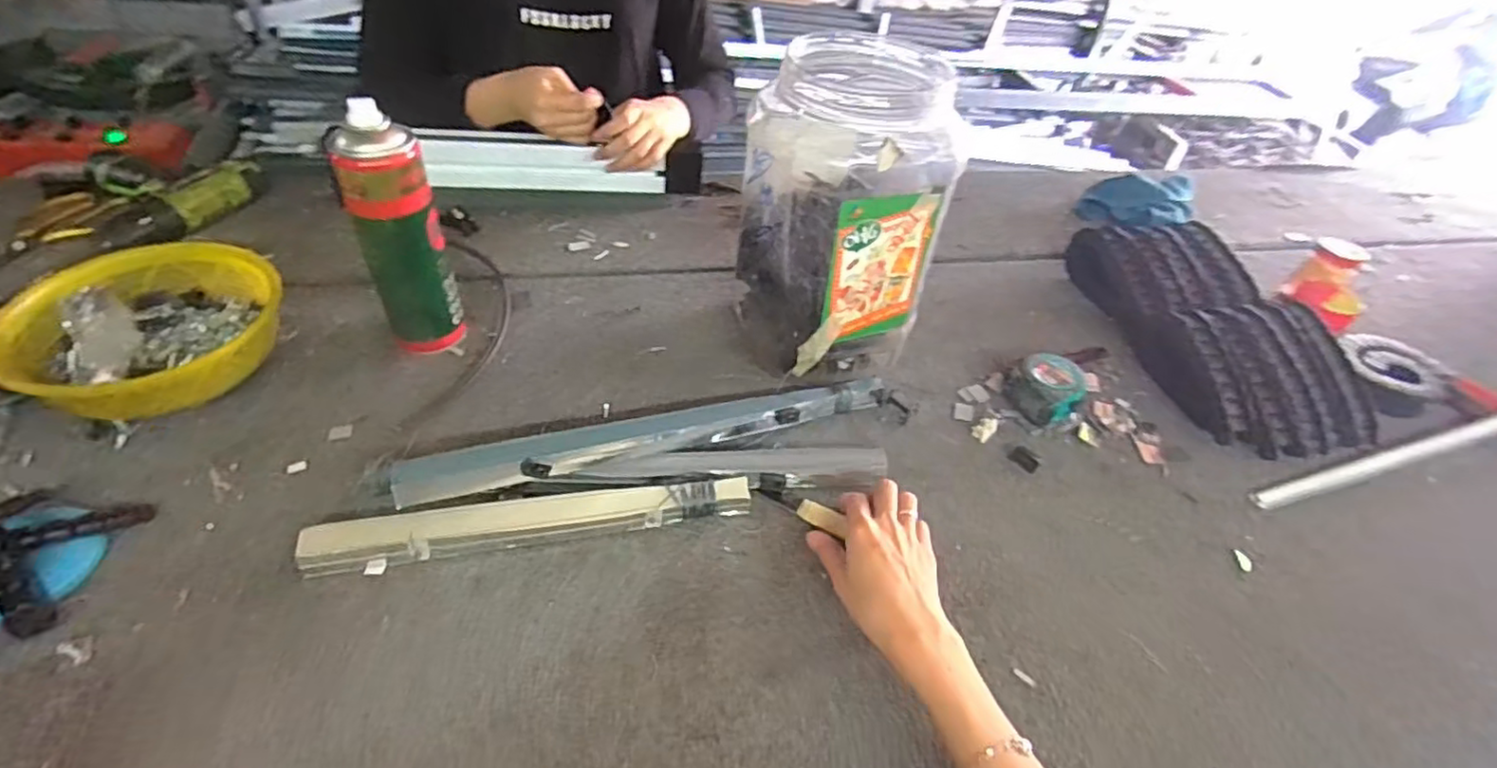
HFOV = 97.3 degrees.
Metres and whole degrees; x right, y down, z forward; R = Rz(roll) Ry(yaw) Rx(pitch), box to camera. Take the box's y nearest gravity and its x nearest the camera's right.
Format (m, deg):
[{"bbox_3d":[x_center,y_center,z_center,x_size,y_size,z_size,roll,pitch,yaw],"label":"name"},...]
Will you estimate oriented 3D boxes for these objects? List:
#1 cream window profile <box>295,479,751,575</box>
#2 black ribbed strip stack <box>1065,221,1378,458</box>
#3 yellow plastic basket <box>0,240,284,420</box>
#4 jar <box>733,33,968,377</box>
[{"bbox_3d":[-0.156,0.103,0.493,0.314,0.027,0.025,-5,45,-13],"label":"cream window profile"},{"bbox_3d":[0.486,-0.064,0.702,0.187,0.077,0.328,-5,45,-13],"label":"black ribbed strip stack"},{"bbox_3d":[-0.510,-0.040,0.573,0.190,0.068,0.191,28,47,20],"label":"yellow plastic basket"},{"bbox_3d":[0.083,-0.143,0.599,0.152,0.271,0.148,-8,46,-15],"label":"jar"}]

